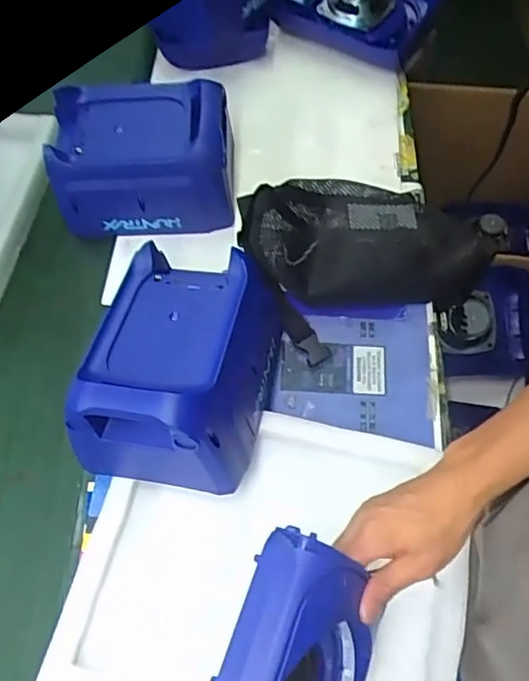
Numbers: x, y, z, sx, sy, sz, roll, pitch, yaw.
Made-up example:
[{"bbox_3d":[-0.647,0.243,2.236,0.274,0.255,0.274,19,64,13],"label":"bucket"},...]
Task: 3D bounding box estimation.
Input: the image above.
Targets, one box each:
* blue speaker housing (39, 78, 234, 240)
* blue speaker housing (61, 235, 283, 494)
[{"bbox_3d":[-0.149,-0.225,0.720,0.207,0.131,0.138,2,63,3],"label":"blue speaker housing"},{"bbox_3d":[-0.076,0.015,0.562,0.154,0.123,0.227,10,64,7],"label":"blue speaker housing"}]

